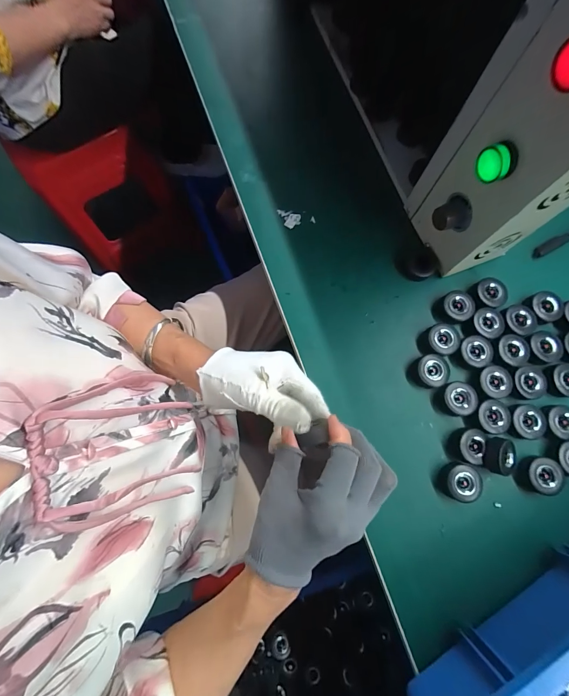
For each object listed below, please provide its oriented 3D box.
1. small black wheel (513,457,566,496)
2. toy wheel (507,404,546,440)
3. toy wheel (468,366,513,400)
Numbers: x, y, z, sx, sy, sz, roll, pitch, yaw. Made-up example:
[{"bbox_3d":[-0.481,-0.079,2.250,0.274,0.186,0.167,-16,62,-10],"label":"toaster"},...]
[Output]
[{"bbox_3d":[0.272,0.136,0.334,0.035,0.022,0.037,0,78,1],"label":"small black wheel"},{"bbox_3d":[0.264,0.082,0.345,0.035,0.019,0.037,0,78,1],"label":"toy wheel"},{"bbox_3d":[0.235,0.040,0.355,0.041,0.023,0.035,-5,78,0],"label":"toy wheel"}]

